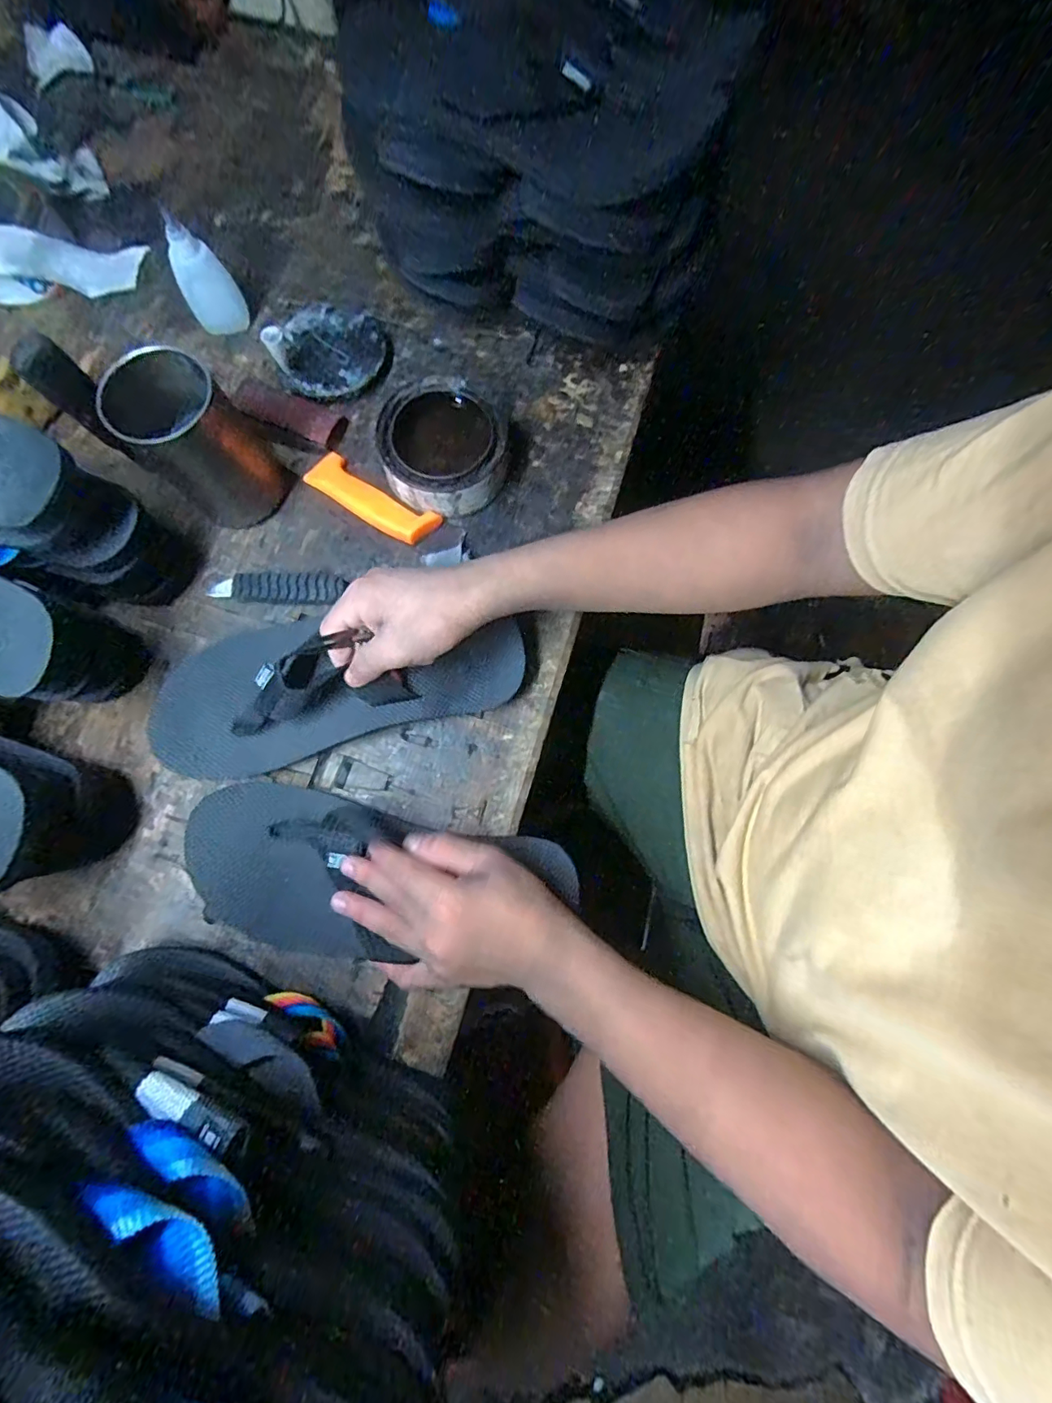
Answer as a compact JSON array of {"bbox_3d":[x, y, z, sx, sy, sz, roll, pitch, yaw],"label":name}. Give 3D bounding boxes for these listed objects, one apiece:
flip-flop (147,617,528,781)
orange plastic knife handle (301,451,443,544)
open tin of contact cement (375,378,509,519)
[{"bbox_3d":[-0.150,-0.016,0.406,0.298,0.056,0.114,-9,80,-3],"label":"flip-flop"},{"bbox_3d":[-0.132,-0.174,0.451,0.118,0.017,0.036,33,79,5],"label":"orange plastic knife handle"},{"bbox_3d":[-0.069,-0.214,0.447,0.103,0.047,0.103,0,78,-2],"label":"open tin of contact cement"}]

